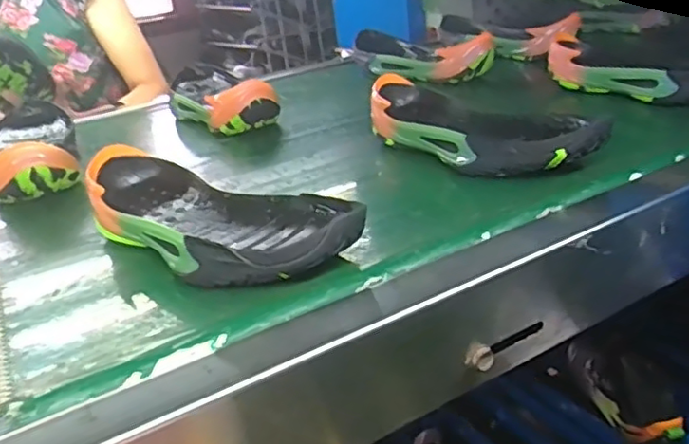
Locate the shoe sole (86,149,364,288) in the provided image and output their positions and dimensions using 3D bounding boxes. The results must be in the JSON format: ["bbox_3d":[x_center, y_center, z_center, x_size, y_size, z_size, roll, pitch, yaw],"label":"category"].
[{"bbox_3d":[-0.101,-0.006,0.470,0.114,0.049,0.257,-24,31,-35],"label":"shoe sole"}]

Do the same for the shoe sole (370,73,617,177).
[{"bbox_3d":[0.114,-0.089,0.587,0.086,0.047,0.250,-20,28,-28],"label":"shoe sole"}]

